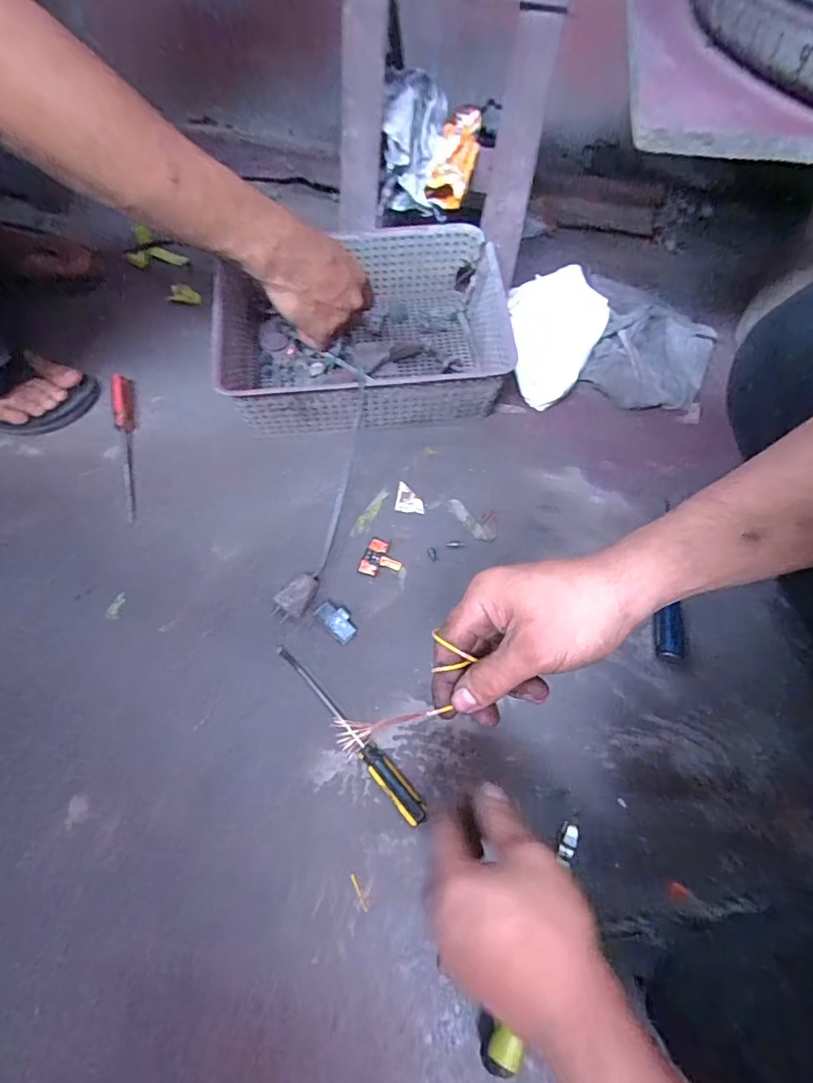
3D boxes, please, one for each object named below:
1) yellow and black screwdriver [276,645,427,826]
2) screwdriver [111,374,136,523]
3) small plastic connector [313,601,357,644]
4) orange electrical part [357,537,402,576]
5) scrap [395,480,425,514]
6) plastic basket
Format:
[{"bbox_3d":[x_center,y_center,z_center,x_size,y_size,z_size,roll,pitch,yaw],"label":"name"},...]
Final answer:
[{"bbox_3d":[-0.057,0.178,0.480,0.021,0.016,0.212,-39,71,-18],"label":"yellow and black screwdriver"},{"bbox_3d":[-0.361,-0.127,0.633,0.020,0.023,0.225,-12,66,-7],"label":"screwdriver"},{"bbox_3d":[-0.075,0.084,0.534,0.049,0.007,0.028,42,70,17],"label":"small plastic connector"},{"bbox_3d":[-0.027,0.020,0.568,0.044,0.004,0.047,17,66,7],"label":"orange electrical part"},{"bbox_3d":[0.006,-0.054,0.611,0.035,0.004,0.037,8,65,2],"label":"scrap"},{"bbox_3d":[-0.055,-0.273,0.658,0.360,0.094,0.265,-6,65,-4],"label":"plastic basket"}]

